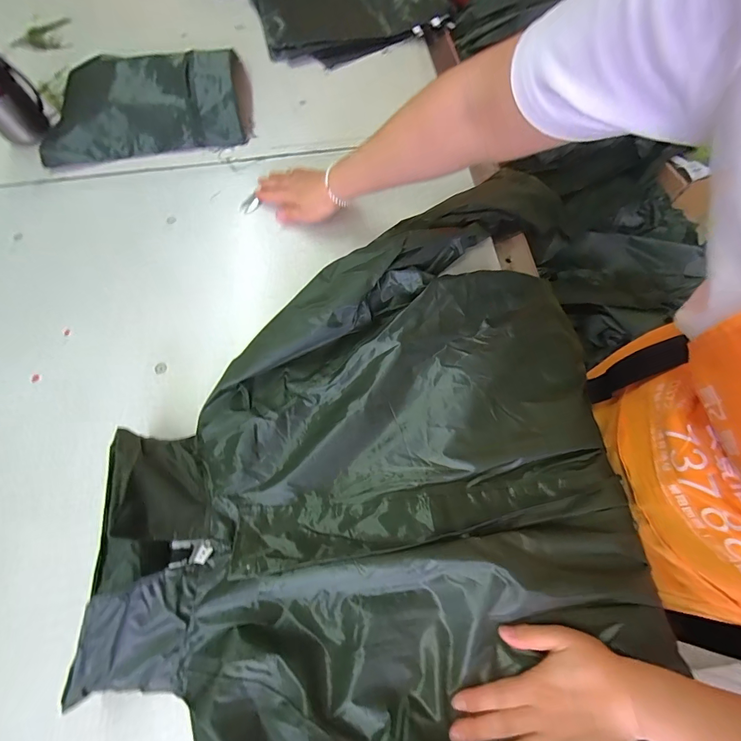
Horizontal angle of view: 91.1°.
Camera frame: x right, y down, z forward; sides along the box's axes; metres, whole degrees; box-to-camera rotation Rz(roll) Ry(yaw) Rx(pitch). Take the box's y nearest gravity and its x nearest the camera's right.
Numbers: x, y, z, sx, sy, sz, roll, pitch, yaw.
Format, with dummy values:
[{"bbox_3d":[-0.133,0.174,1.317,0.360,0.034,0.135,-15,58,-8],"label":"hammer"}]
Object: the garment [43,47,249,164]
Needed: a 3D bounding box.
[{"bbox_3d":[-0.378,-0.451,0.607,0.334,0.058,0.204,-11,67,-4],"label":"garment"}]

